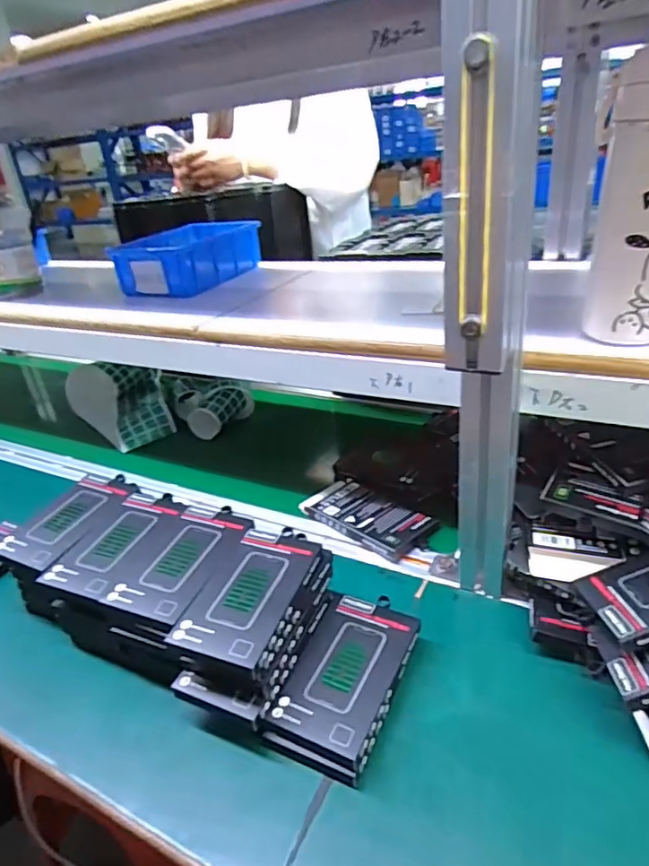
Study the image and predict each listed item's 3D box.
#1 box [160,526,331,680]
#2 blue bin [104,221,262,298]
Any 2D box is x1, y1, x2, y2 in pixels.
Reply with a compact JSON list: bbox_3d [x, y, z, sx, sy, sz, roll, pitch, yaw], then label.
[{"bbox_3d":[-0.059,0.136,0.464,0.077,0.027,0.133,7,33,22],"label":"box"},{"bbox_3d":[-0.190,-0.252,0.793,0.110,0.060,0.191,9,32,28],"label":"blue bin"}]

